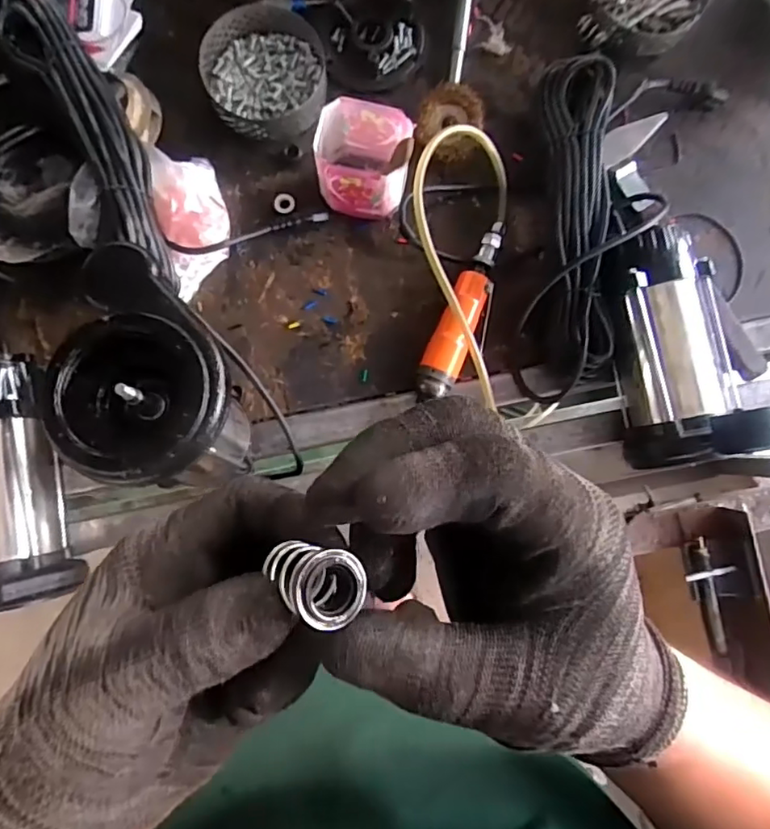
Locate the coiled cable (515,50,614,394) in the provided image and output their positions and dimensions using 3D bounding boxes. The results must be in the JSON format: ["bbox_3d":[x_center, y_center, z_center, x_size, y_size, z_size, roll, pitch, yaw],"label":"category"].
[{"bbox_3d":[0.198,-0.198,0.624,0.085,0.076,0.357,6,86,-1],"label":"coiled cable"}]

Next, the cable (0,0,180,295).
[{"bbox_3d":[-0.294,-0.274,0.592,0.085,0.055,0.336,-30,87,-3],"label":"cable"}]

